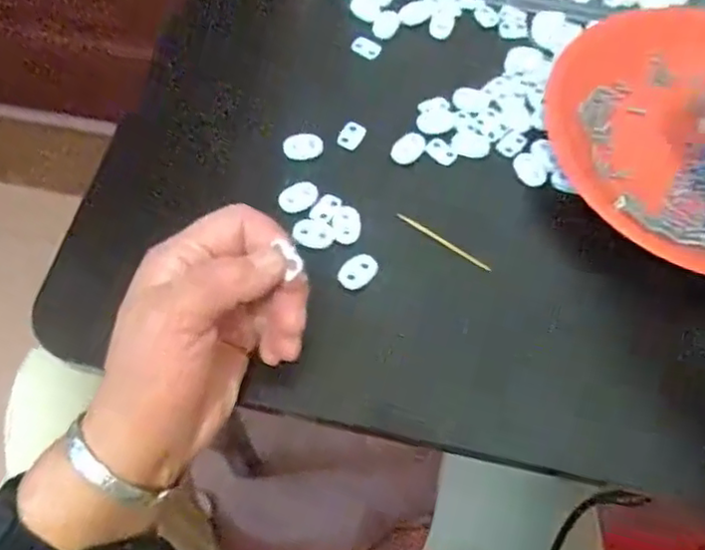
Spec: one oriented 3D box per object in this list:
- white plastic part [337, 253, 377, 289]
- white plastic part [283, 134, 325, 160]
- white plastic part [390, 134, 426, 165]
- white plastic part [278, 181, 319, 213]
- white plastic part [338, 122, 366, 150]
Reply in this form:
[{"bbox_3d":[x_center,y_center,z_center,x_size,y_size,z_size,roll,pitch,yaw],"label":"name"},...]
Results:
[{"bbox_3d":[0.003,-0.002,0.347,0.016,0.004,0.023,41,69,15],"label":"white plastic part"},{"bbox_3d":[-0.029,-0.076,0.380,0.024,0.006,0.015,-6,65,-6],"label":"white plastic part"},{"bbox_3d":[0.034,-0.077,0.388,0.023,0.004,0.016,-30,70,-16],"label":"white plastic part"},{"bbox_3d":[-0.031,-0.045,0.366,0.023,0.006,0.016,-31,70,-17],"label":"white plastic part"},{"bbox_3d":[0.000,-0.086,0.389,0.014,0.004,0.020,25,66,8],"label":"white plastic part"}]

